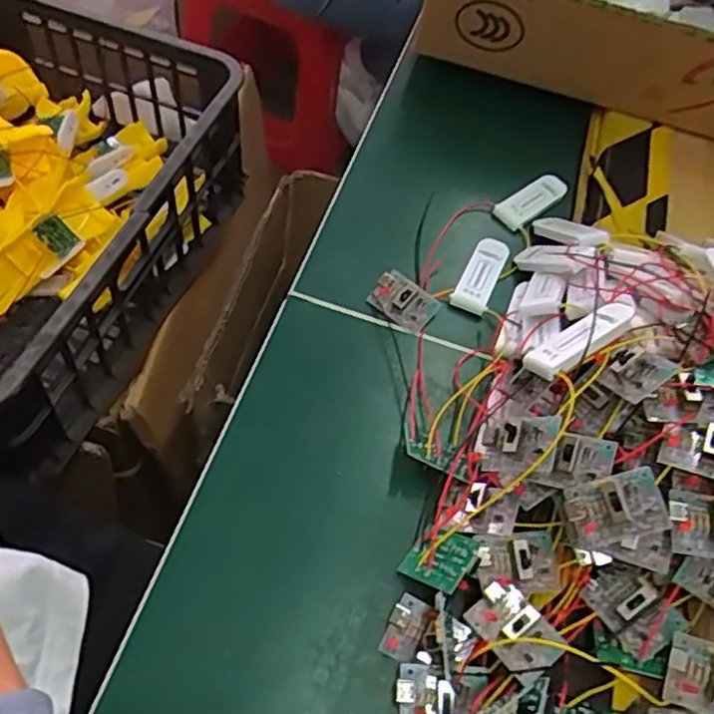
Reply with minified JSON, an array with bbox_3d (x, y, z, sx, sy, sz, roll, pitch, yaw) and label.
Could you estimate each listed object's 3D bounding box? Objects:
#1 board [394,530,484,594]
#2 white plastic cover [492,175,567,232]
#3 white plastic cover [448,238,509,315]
[{"bbox_3d":[0.036,0.087,0.299,0.036,0.004,0.025,4,50,54],"label":"board"},{"bbox_3d":[0.115,-0.103,0.456,0.056,0.012,0.020,-35,64,-25],"label":"white plastic cover"},{"bbox_3d":[0.074,-0.050,0.411,0.020,0.009,0.052,25,57,13],"label":"white plastic cover"}]

